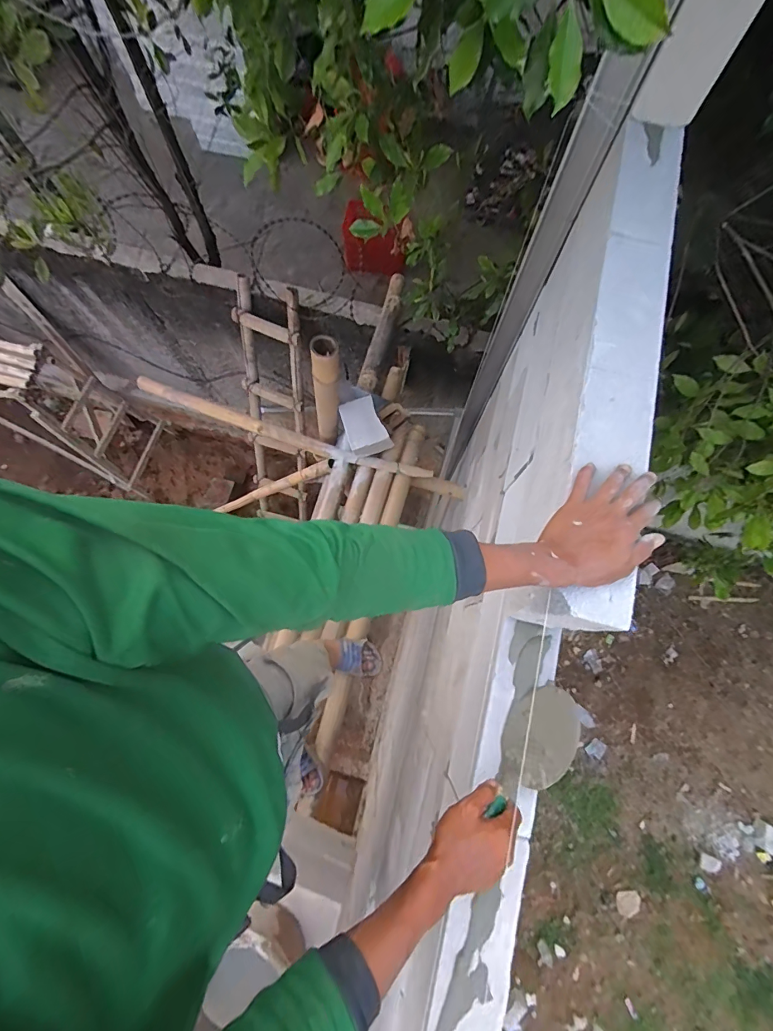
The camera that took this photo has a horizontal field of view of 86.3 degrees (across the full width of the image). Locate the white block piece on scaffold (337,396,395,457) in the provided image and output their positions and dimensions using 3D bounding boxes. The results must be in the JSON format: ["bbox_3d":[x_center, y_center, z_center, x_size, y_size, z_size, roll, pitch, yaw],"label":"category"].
[{"bbox_3d":[-0.091,-0.350,1.630,0.156,0.075,0.232,-24,88,10],"label":"white block piece on scaffold"}]

